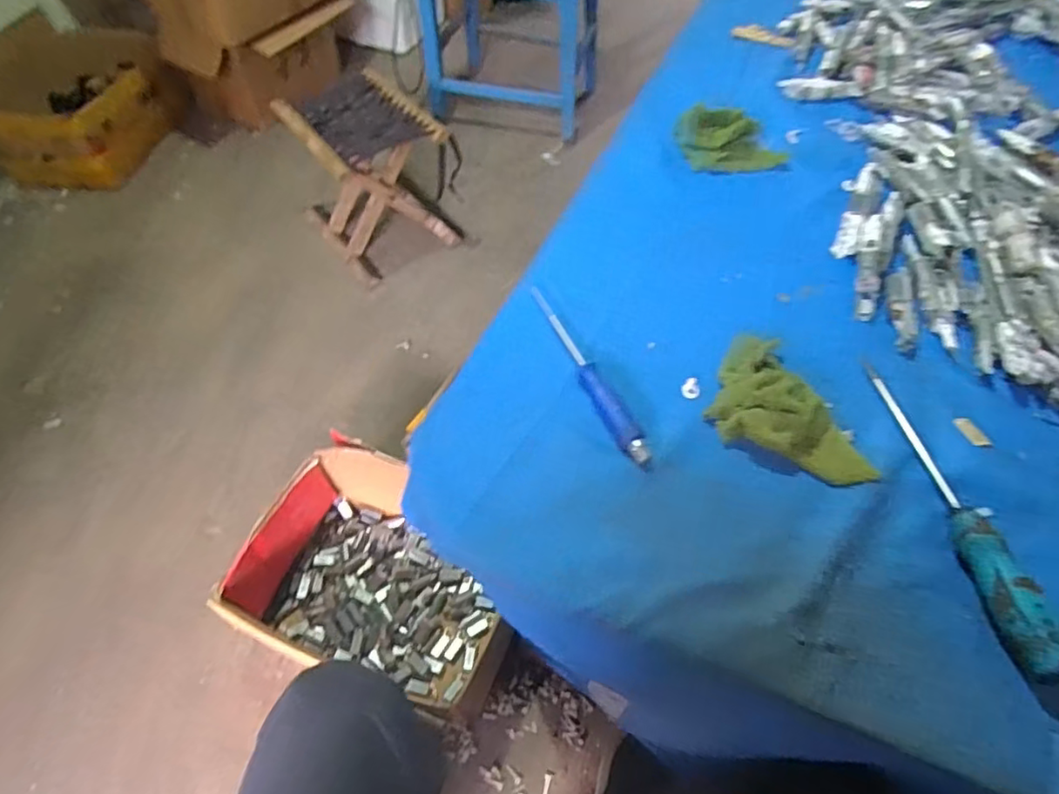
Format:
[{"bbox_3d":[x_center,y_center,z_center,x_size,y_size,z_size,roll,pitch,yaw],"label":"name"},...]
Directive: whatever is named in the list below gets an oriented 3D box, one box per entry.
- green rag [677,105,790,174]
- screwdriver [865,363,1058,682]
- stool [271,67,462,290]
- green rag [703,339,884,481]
[{"bbox_3d":[0.216,-0.279,0.644,0.101,0.041,0.063,-11,56,-9],"label":"green rag"},{"bbox_3d":[0.295,0.067,0.411,0.028,0.036,0.233,0,55,-2],"label":"screwdriver"},{"bbox_3d":[-0.364,-0.510,1.413,0.277,0.323,0.310,-33,62,-22],"label":"stool"},{"bbox_3d":[0.182,0.010,0.445,0.082,0.031,0.132,-17,57,-13],"label":"green rag"}]

